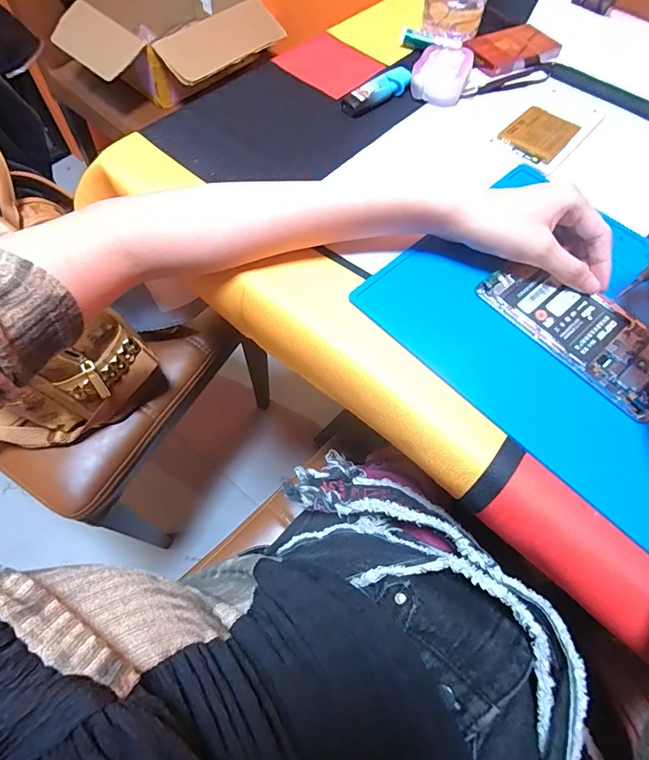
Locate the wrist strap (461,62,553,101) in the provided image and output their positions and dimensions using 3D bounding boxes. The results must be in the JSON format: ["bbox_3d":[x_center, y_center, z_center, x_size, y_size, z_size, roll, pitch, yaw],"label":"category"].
[{"bbox_3d":[0.196,-0.312,0.453,0.129,0.004,0.024,-28,67,-16],"label":"wrist strap"}]

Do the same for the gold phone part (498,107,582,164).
[{"bbox_3d":[0.207,-0.238,0.414,0.055,0.007,0.075,41,68,17],"label":"gold phone part"}]

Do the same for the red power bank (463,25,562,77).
[{"bbox_3d":[0.204,-0.365,0.476,0.110,0.010,0.058,-28,67,-15],"label":"red power bank"}]

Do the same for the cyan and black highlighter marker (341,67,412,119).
[{"bbox_3d":[0.054,-0.287,0.431,0.083,0.015,0.025,-33,69,-18],"label":"cyan and black highlighter marker"}]

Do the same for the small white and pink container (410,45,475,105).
[{"bbox_3d":[0.118,-0.307,0.432,0.054,0.027,0.056,18,64,7],"label":"small white and pink container"}]

